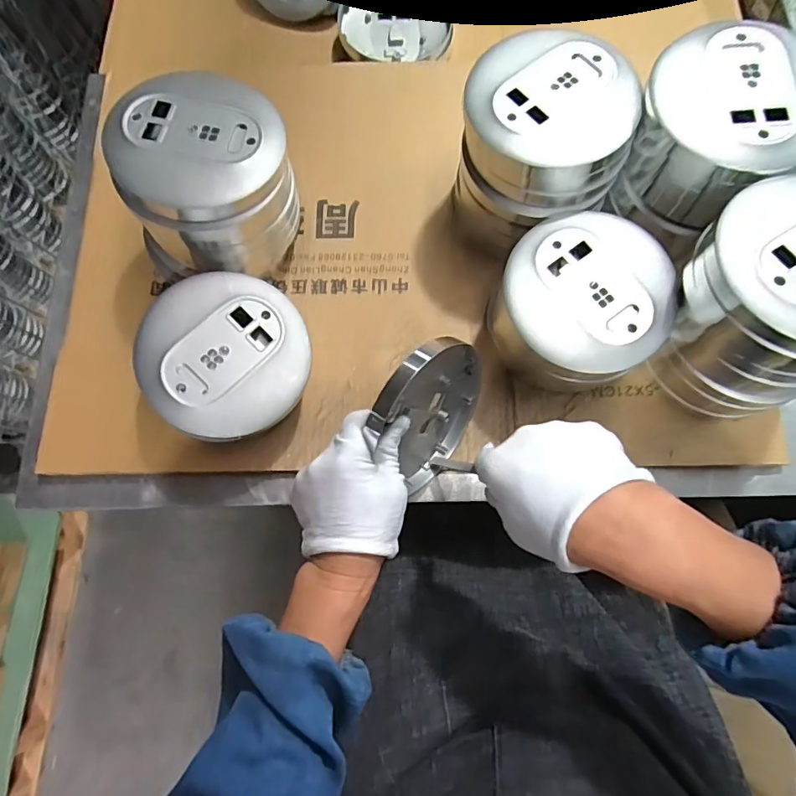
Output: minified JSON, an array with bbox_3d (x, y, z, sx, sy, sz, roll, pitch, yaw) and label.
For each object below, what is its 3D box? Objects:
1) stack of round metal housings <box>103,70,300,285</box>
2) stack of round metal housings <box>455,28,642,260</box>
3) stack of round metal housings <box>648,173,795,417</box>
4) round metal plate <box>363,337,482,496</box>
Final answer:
[{"bbox_3d":[-0.158,-0.182,0.438,0.141,0.138,0.124,-5,75,-1],"label":"stack of round metal housings"},{"bbox_3d":[0.120,-0.211,0.442,0.130,0.138,0.124,4,75,2],"label":"stack of round metal housings"},{"bbox_3d":[0.277,-0.071,0.388,0.131,0.150,0.124,29,77,8],"label":"stack of round metal housings"},{"bbox_3d":[0.027,0.006,0.405,0.018,0.124,0.112,30,73,33],"label":"round metal plate"}]

